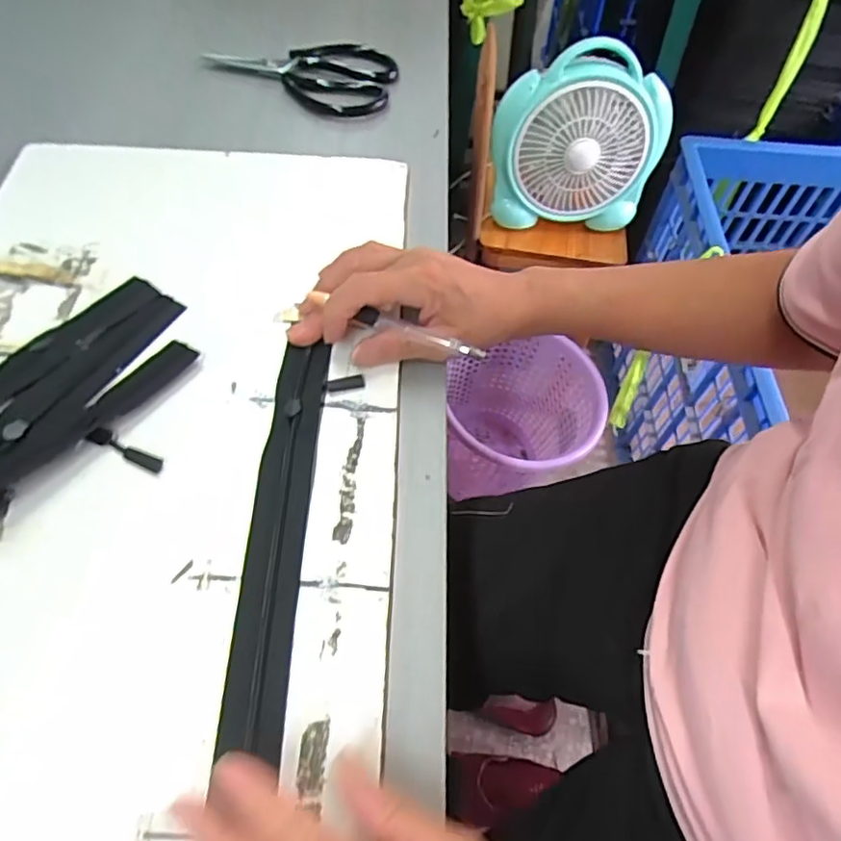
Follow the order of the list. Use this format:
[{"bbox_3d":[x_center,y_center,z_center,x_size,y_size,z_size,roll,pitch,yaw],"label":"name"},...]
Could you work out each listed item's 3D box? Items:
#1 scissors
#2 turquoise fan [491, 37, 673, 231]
[{"bbox_3d":[-0.118,-0.341,0.585,0.184,0.019,0.097,15,58,6],"label":"scissors"},{"bbox_3d":[0.223,-0.403,0.871,0.237,0.246,0.072,-1,45,-3],"label":"turquoise fan"}]

